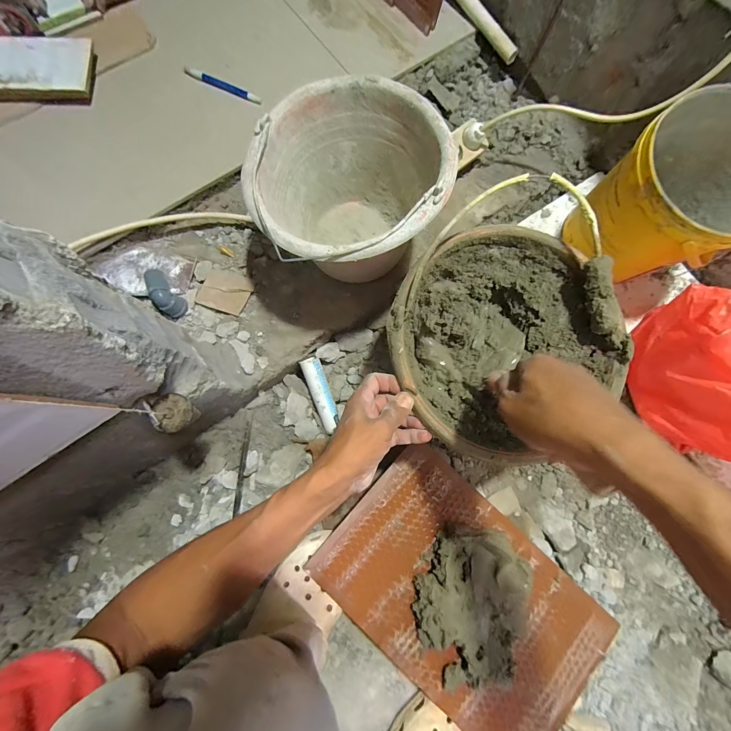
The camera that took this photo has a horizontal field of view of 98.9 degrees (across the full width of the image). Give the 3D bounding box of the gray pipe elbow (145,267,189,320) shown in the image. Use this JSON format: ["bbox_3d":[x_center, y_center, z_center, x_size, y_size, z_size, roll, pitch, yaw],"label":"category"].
[{"bbox_3d":[-0.300,-0.107,0.466,0.035,0.030,0.075,-30,105,-7],"label":"gray pipe elbow"}]

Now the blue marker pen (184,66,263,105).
[{"bbox_3d":[-0.239,-0.472,0.527,0.143,0.010,0.012,25,79,4],"label":"blue marker pen"}]

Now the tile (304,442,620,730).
[{"bbox_3d":[0.141,0.329,0.435,0.391,0.047,0.243,43,81,7],"label":"tile"}]

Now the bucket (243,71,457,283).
[{"bbox_3d":[-0.025,-0.224,0.446,0.240,0.184,0.241,0,79,-1],"label":"bucket"}]

